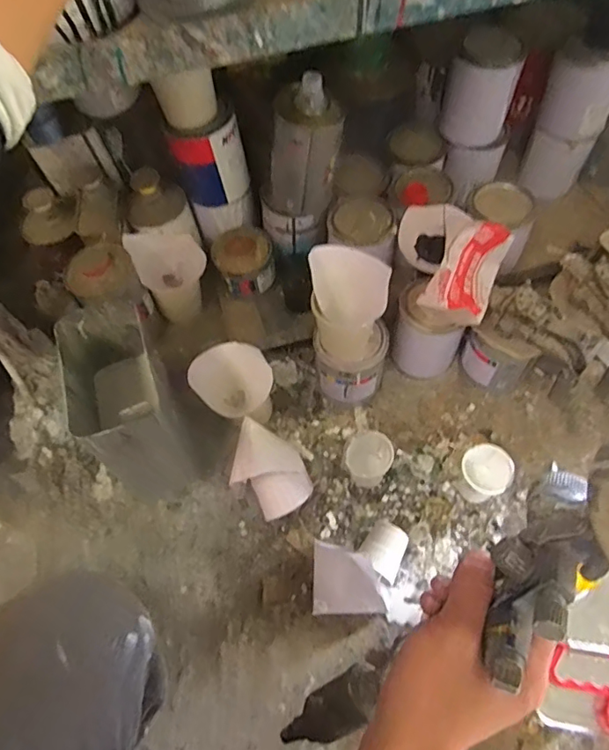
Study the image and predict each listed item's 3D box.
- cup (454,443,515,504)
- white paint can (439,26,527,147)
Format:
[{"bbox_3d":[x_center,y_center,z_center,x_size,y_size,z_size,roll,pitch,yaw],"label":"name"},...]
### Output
[{"bbox_3d":[0.254,0.143,0.739,0.063,0.078,0.067,-1,63,3],"label":"cup"},{"bbox_3d":[0.279,-0.450,0.811,0.100,0.136,0.092,-1,63,3],"label":"white paint can"}]

